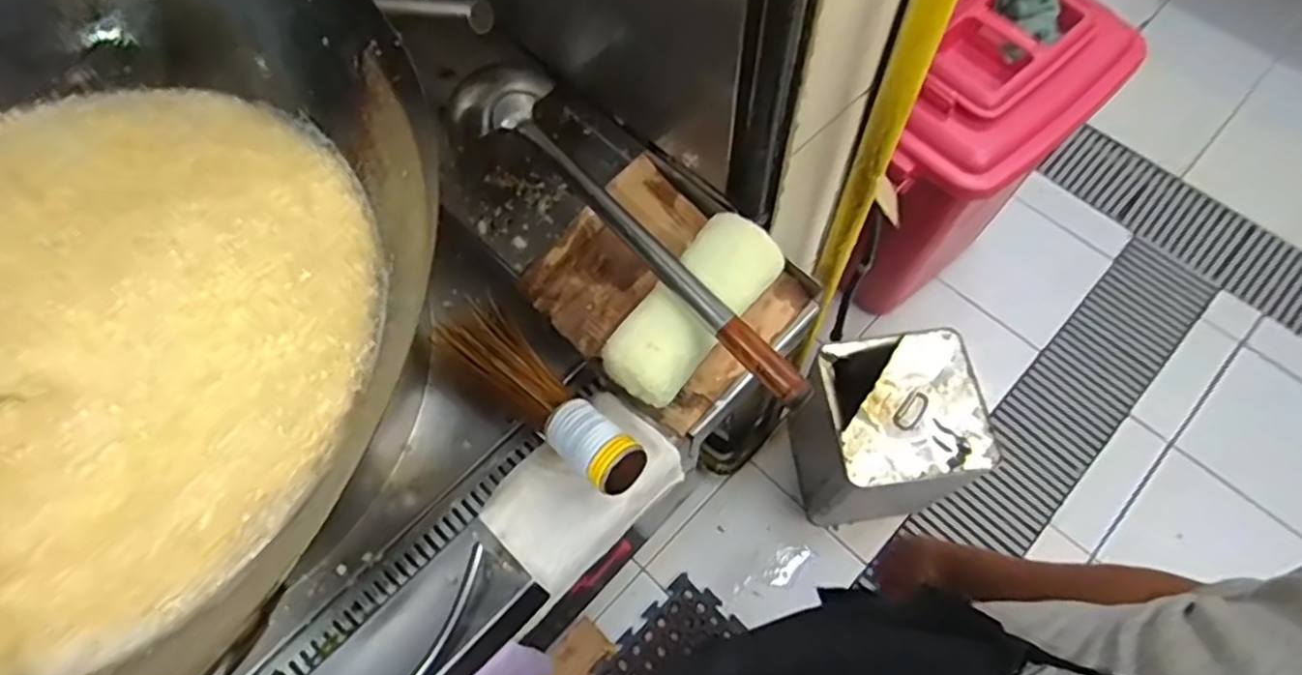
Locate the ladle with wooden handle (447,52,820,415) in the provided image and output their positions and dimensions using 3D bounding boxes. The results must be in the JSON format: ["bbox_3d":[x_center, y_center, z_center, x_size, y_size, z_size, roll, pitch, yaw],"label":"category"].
[{"bbox_3d":[-0.024,-0.118,0.661,0.093,0.054,0.472,-37,70,-15],"label":"ladle with wooden handle"}]

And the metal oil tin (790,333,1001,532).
[{"bbox_3d":[0.400,0.176,1.261,0.234,0.364,0.226,-7,66,-2],"label":"metal oil tin"}]

